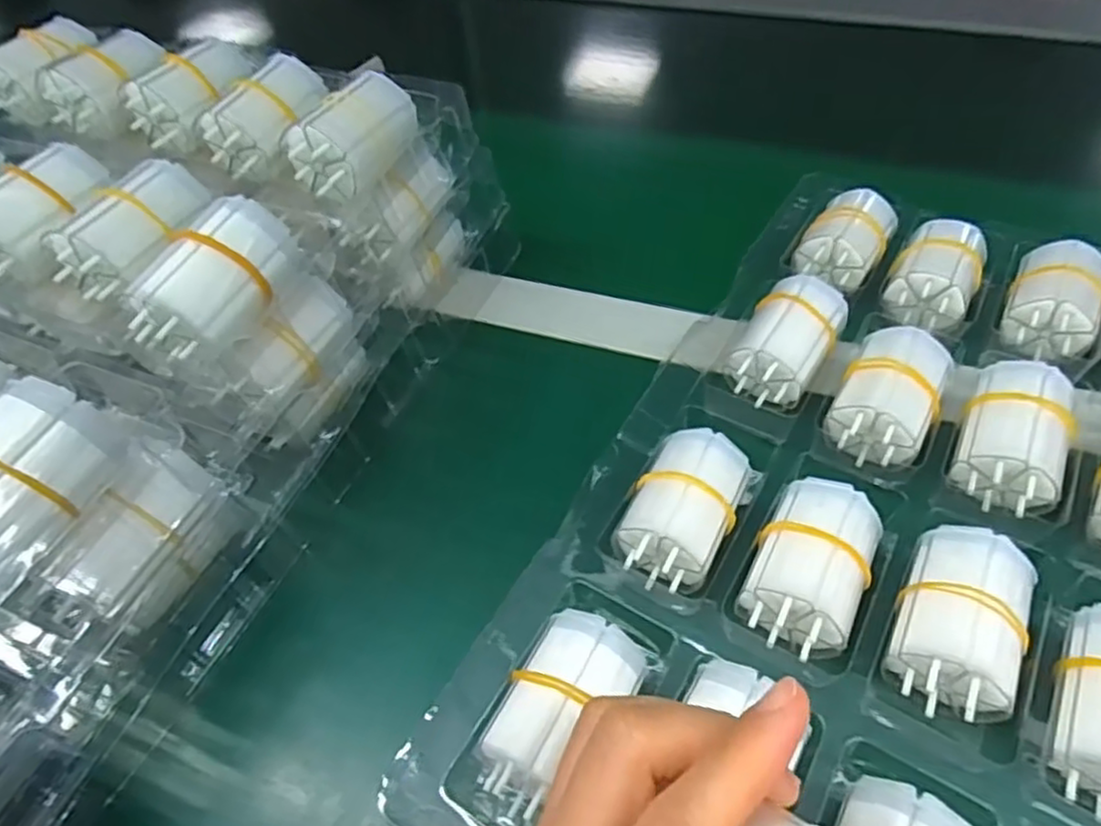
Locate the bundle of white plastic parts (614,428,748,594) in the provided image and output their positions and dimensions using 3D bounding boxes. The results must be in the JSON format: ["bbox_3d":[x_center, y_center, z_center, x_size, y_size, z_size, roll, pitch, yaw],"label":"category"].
[{"bbox_3d":[0.053,0.037,0.276,0.038,0.025,0.062,20,56,20],"label":"bundle of white plastic parts"}]

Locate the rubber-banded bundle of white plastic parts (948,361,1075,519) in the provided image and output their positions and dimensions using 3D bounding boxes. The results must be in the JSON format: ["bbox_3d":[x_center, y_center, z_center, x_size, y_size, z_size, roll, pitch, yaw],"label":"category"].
[{"bbox_3d":[0.193,0.008,0.288,0.038,0.028,0.059,22,57,21],"label":"rubber-banded bundle of white plastic parts"}]

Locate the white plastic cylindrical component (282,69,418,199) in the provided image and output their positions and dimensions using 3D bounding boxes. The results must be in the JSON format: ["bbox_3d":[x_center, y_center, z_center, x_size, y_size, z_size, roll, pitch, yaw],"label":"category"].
[{"bbox_3d":[-0.091,-0.129,0.316,0.036,0.030,0.058,15,55,16],"label":"white plastic cylindrical component"}]

